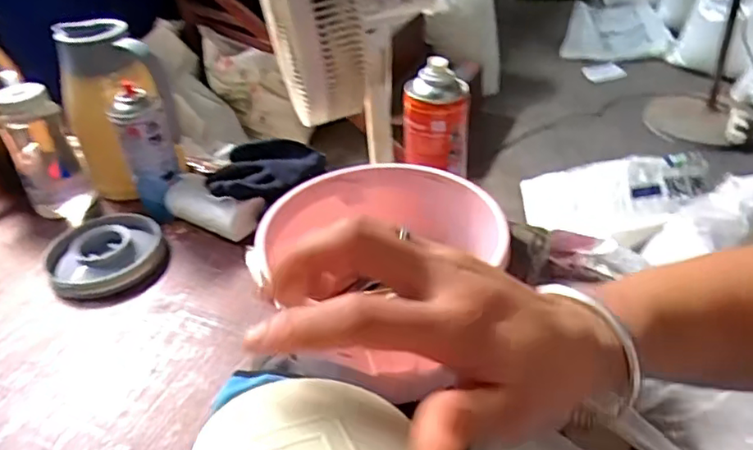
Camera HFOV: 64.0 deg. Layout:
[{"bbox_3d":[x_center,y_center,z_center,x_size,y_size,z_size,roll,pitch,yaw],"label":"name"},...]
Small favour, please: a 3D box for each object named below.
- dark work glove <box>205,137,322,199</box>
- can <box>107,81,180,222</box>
[{"bbox_3d":[-0.147,-0.076,0.812,0.170,0.043,0.093,-28,43,-28],"label":"dark work glove"},{"bbox_3d":[-0.296,-0.090,0.798,0.064,0.175,0.050,-30,43,-30],"label":"can"}]

